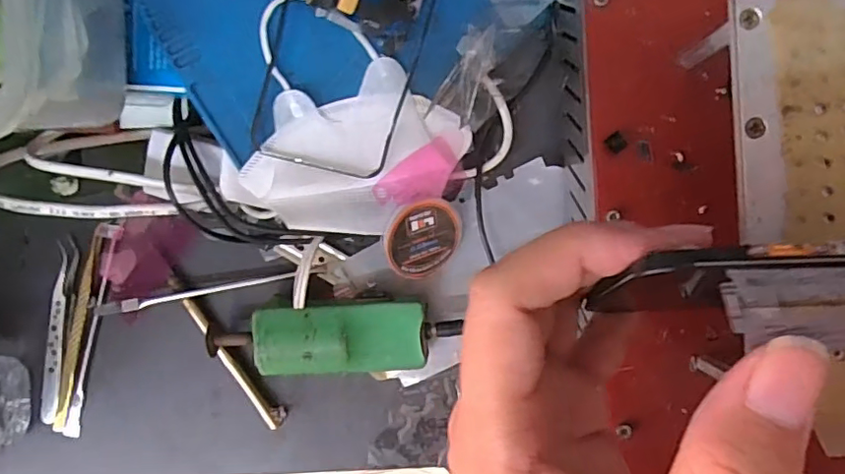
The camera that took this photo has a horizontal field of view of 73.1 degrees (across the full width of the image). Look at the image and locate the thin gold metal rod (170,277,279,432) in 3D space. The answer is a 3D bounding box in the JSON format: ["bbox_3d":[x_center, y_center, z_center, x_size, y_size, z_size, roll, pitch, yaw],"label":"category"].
[{"bbox_3d":[-0.123,0.071,0.353,0.008,0.006,0.112,-34,89,2],"label":"thin gold metal rod"}]

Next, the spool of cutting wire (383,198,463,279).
[{"bbox_3d":[0.001,0.000,0.328,0.049,0.007,0.045,-10,112,-26],"label":"spool of cutting wire"}]

